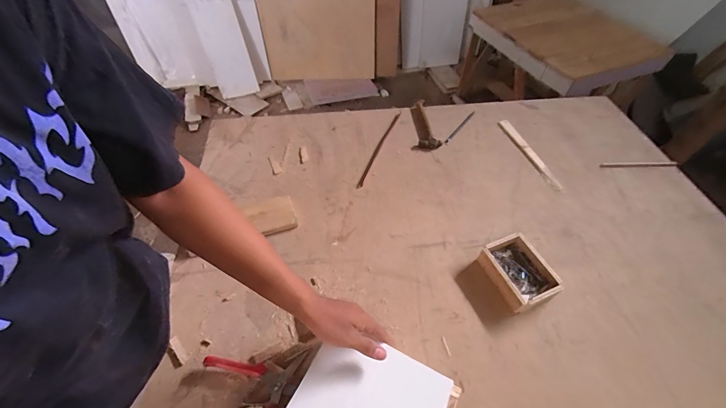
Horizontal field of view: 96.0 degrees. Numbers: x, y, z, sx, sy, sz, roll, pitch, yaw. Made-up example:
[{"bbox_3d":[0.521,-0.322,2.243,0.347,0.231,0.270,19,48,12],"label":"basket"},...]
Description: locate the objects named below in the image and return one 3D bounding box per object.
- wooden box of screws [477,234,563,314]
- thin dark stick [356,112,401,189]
[{"bbox_3d":[0.302,0.132,0.637,0.110,0.045,0.130,-21,55,-15],"label":"wooden box of screws"},{"bbox_3d":[0.044,-0.152,0.887,0.018,0.013,0.315,17,54,13],"label":"thin dark stick"}]

